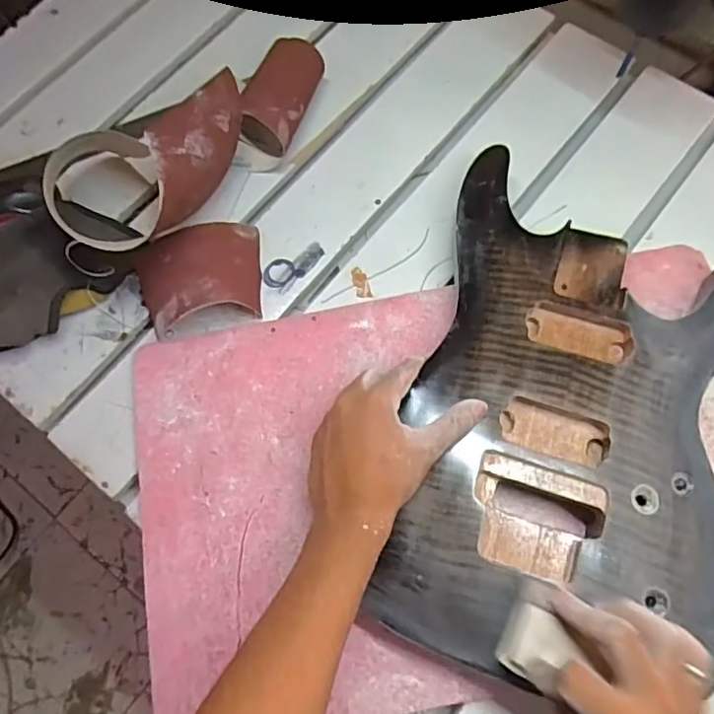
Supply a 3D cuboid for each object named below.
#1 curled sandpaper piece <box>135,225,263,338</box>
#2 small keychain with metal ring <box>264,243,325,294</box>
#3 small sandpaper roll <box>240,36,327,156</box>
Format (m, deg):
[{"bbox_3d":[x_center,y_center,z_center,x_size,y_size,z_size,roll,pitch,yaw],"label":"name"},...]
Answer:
[{"bbox_3d":[-0.150,-0.083,0.547,0.116,0.040,0.099,-14,71,-2],"label":"curled sandpaper piece"},{"bbox_3d":[-0.063,-0.093,0.574,0.033,0.004,0.063,42,77,15],"label":"small keychain with metal ring"},{"bbox_3d":[-0.078,-0.270,0.601,0.059,0.063,0.122,15,72,8],"label":"small sandpaper roll"}]

